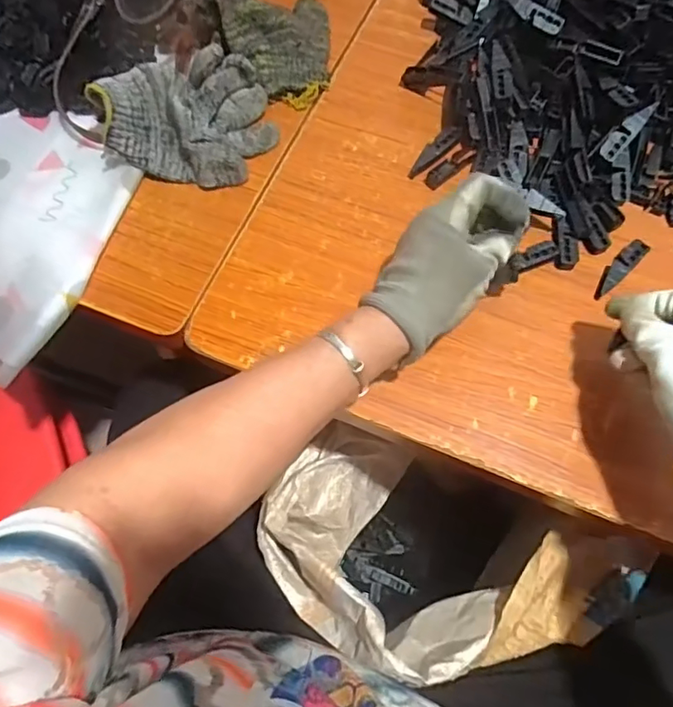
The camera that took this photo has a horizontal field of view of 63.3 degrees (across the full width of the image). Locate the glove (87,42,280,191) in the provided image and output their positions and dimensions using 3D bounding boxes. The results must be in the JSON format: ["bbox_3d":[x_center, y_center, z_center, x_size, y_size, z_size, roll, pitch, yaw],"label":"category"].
[{"bbox_3d":[-0.133,-0.206,0.489,0.150,0.062,0.100,-7,68,-2],"label":"glove"}]

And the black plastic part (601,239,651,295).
[{"bbox_3d":[0.240,-0.072,0.461,0.016,0.012,0.060,41,74,16],"label":"black plastic part"}]

